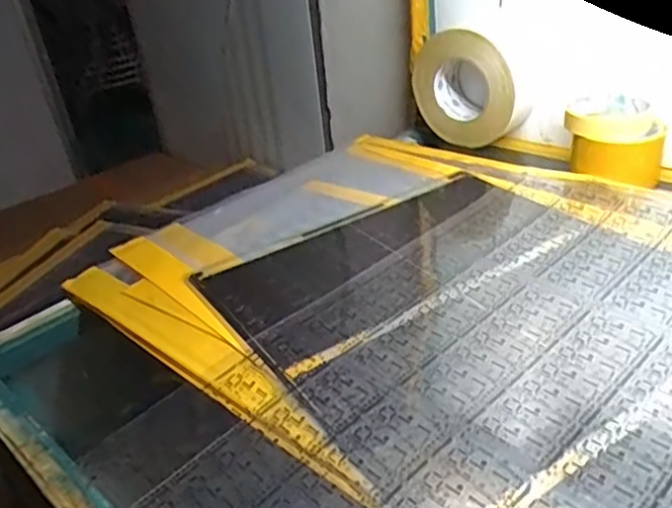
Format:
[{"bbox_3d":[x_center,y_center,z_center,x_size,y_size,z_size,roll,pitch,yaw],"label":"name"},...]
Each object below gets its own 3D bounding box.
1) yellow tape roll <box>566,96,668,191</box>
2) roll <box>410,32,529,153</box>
[{"bbox_3d":[0.290,-0.123,0.654,0.093,0.059,0.093,-5,31,3],"label":"yellow tape roll"},{"bbox_3d":[0.163,-0.206,0.773,0.141,0.123,0.072,12,35,28],"label":"roll"}]

